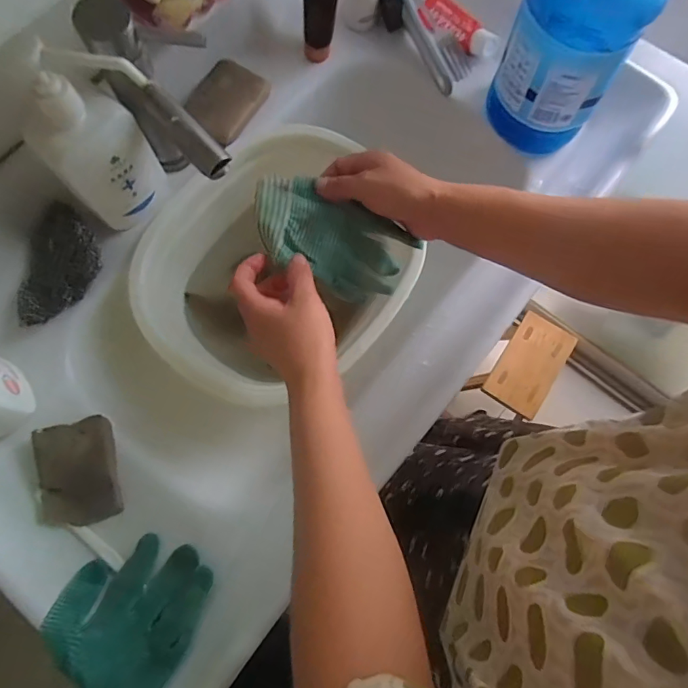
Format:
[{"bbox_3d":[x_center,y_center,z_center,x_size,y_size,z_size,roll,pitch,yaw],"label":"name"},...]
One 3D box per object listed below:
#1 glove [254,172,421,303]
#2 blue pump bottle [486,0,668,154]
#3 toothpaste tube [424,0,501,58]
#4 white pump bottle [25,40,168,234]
[{"bbox_3d":[-0.014,-0.092,0.418,0.138,0.064,0.079,26,78,7],"label":"glove"},{"bbox_3d":[0.209,-0.286,0.399,0.110,0.250,0.071,25,78,7],"label":"blue pump bottle"},{"bbox_3d":[0.140,-0.386,0.541,0.032,0.019,0.110,-36,78,-8],"label":"toothpaste tube"},{"bbox_3d":[-0.211,-0.180,0.405,0.108,0.182,0.055,-23,77,-5],"label":"white pump bottle"}]

